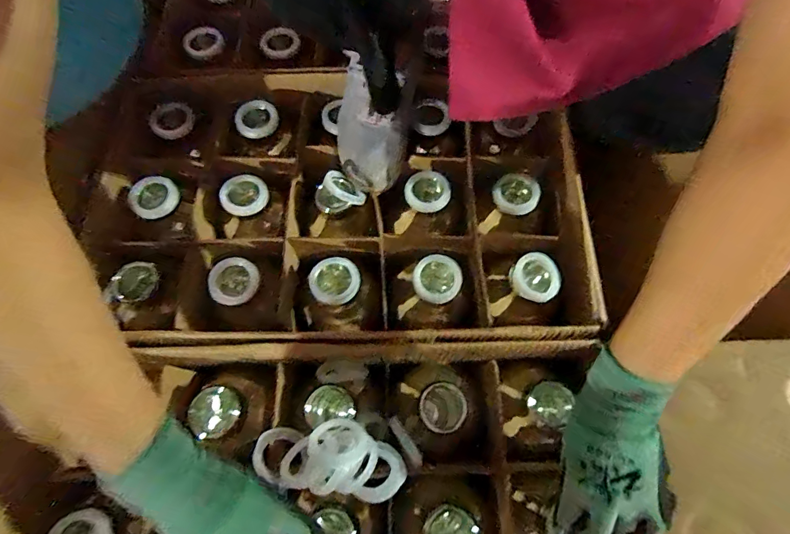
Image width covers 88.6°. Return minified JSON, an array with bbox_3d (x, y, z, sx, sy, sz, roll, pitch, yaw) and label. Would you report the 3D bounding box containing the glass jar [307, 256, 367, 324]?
[{"bbox_3d":[-0.074,0.032,0.524,0.063,0.073,0.066,0,70,0],"label":"glass jar"}]

